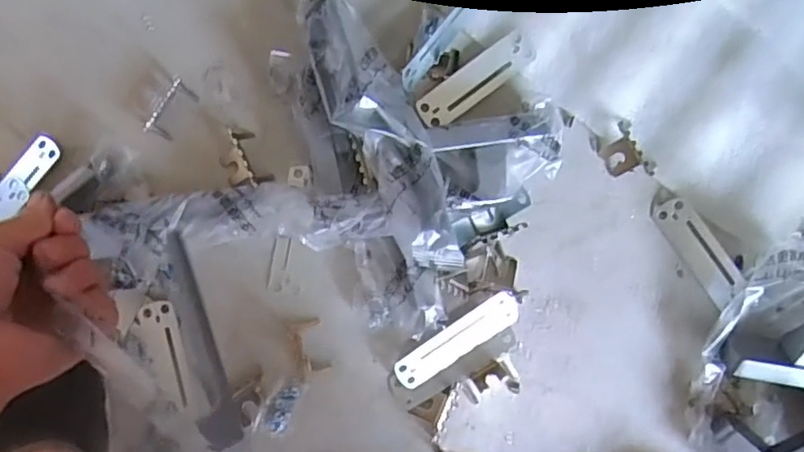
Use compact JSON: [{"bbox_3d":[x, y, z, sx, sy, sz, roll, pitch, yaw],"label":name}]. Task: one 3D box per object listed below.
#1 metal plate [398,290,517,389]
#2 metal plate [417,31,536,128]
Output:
[{"bbox_3d":[0.041,0.083,0.442,0.099,0.005,0.027,-32,108,-5],"label":"metal plate"},{"bbox_3d":[0.054,-0.107,0.454,0.095,0.004,0.026,-36,93,1],"label":"metal plate"}]

